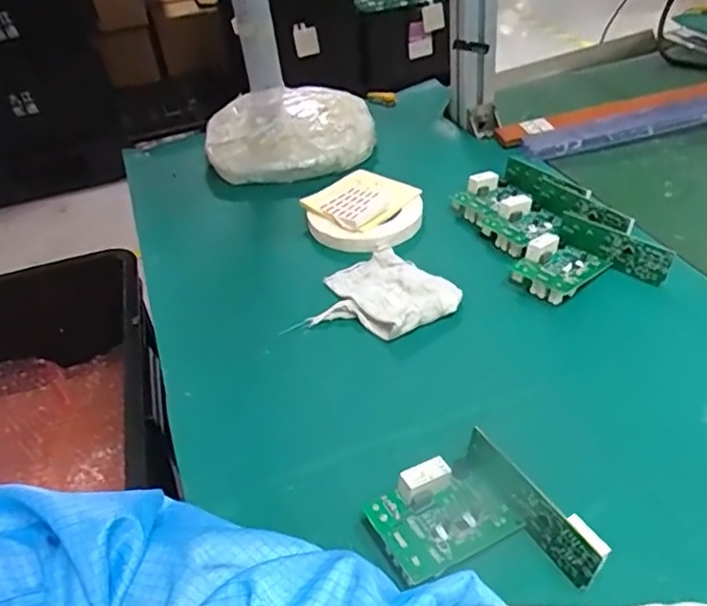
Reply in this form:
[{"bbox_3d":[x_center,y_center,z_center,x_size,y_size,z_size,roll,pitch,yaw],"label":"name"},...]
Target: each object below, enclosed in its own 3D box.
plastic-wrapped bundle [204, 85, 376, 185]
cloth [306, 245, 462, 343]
[{"bbox_3d":[-0.079,-0.207,0.749,0.205,0.056,0.141,-5,40,2],"label":"plastic-wrapped bundle"},{"bbox_3d":[0.020,-0.005,0.524,0.104,0.021,0.110,-29,45,-25],"label":"cloth"}]

